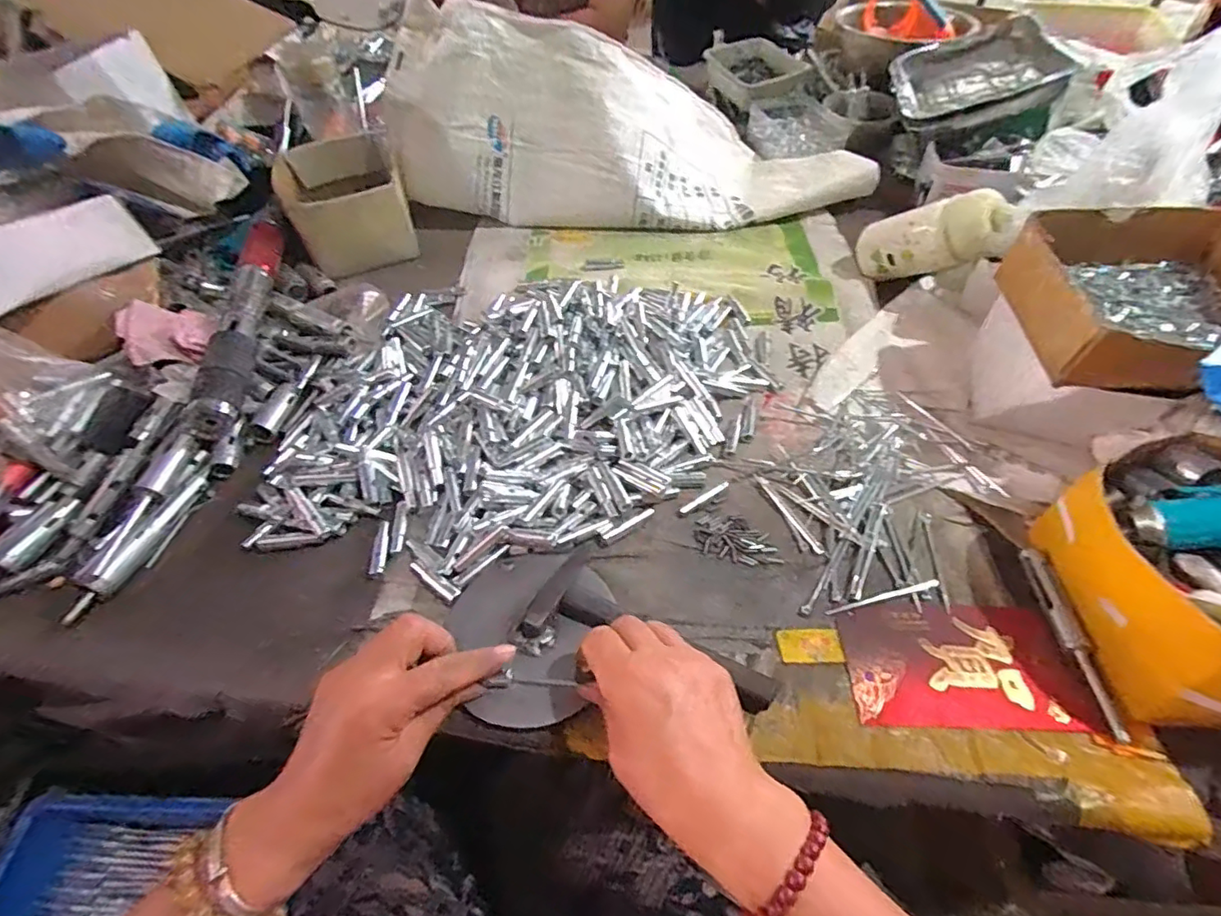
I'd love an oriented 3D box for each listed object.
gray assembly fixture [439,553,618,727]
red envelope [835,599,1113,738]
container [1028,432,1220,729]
[{"bbox_3d":[-0.065,0.124,0.416,0.112,0.034,0.125,13,60,10],"label":"gray assembly fixture"},{"bbox_3d":[0.244,0.143,0.399,0.153,0.004,0.087,2,49,3],"label":"red envelope"},{"bbox_3d":[0.393,0.074,0.372,0.136,0.099,0.183,-1,50,2],"label":"container"}]

